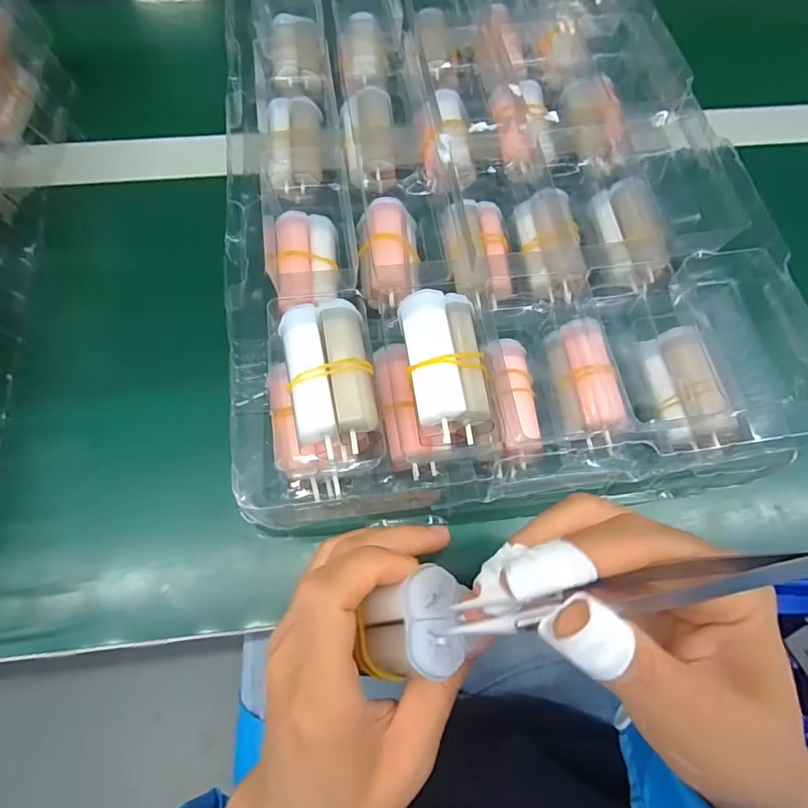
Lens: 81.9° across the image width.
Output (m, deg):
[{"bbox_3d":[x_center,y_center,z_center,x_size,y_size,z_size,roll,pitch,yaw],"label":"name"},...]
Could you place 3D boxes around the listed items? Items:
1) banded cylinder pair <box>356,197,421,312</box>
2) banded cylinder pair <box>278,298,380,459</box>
[{"bbox_3d":[-0.008,-0.089,0.277,0.036,0.018,0.068,-5,69,-2],"label":"banded cylinder pair"},{"bbox_3d":[-0.031,-0.011,0.207,0.036,0.022,0.068,-13,70,-5],"label":"banded cylinder pair"}]

